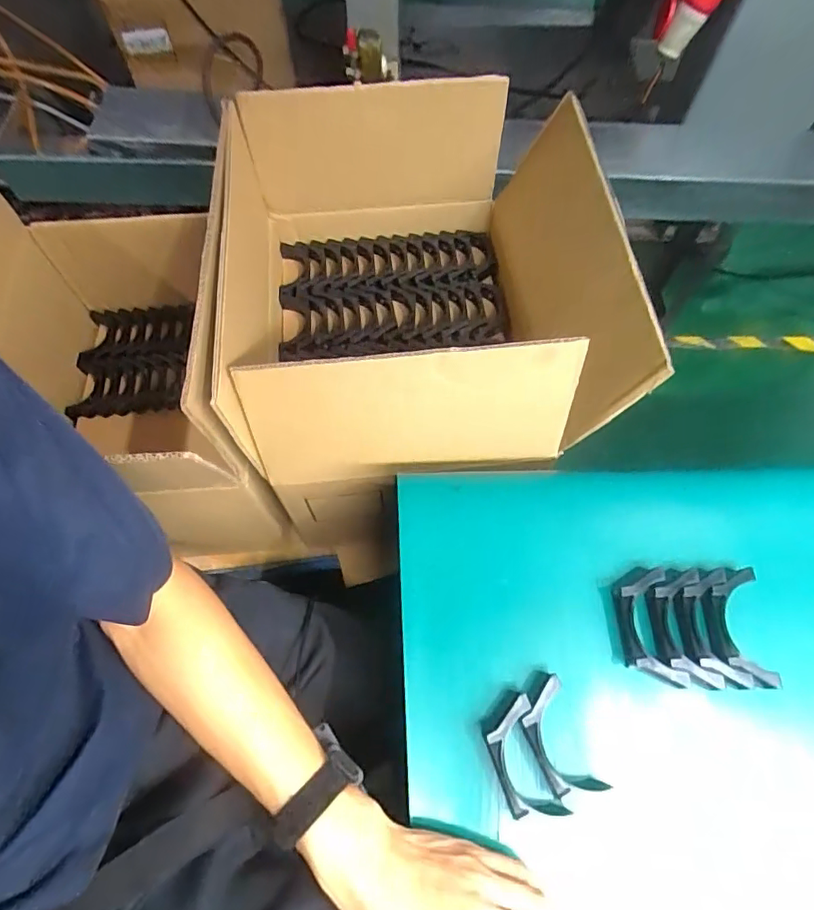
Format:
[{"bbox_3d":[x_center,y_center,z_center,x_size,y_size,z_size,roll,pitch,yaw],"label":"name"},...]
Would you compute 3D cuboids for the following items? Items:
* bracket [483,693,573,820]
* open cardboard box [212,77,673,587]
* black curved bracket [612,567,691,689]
[{"bbox_3d":[0.084,0.224,0.402,0.040,0.018,0.083,-14,67,-8],"label":"bracket"},{"bbox_3d":[0.010,-0.149,0.690,0.382,0.376,0.415,-4,66,-3],"label":"open cardboard box"},{"bbox_3d":[0.195,0.139,0.444,0.044,0.020,0.093,-3,65,-3],"label":"black curved bracket"}]

